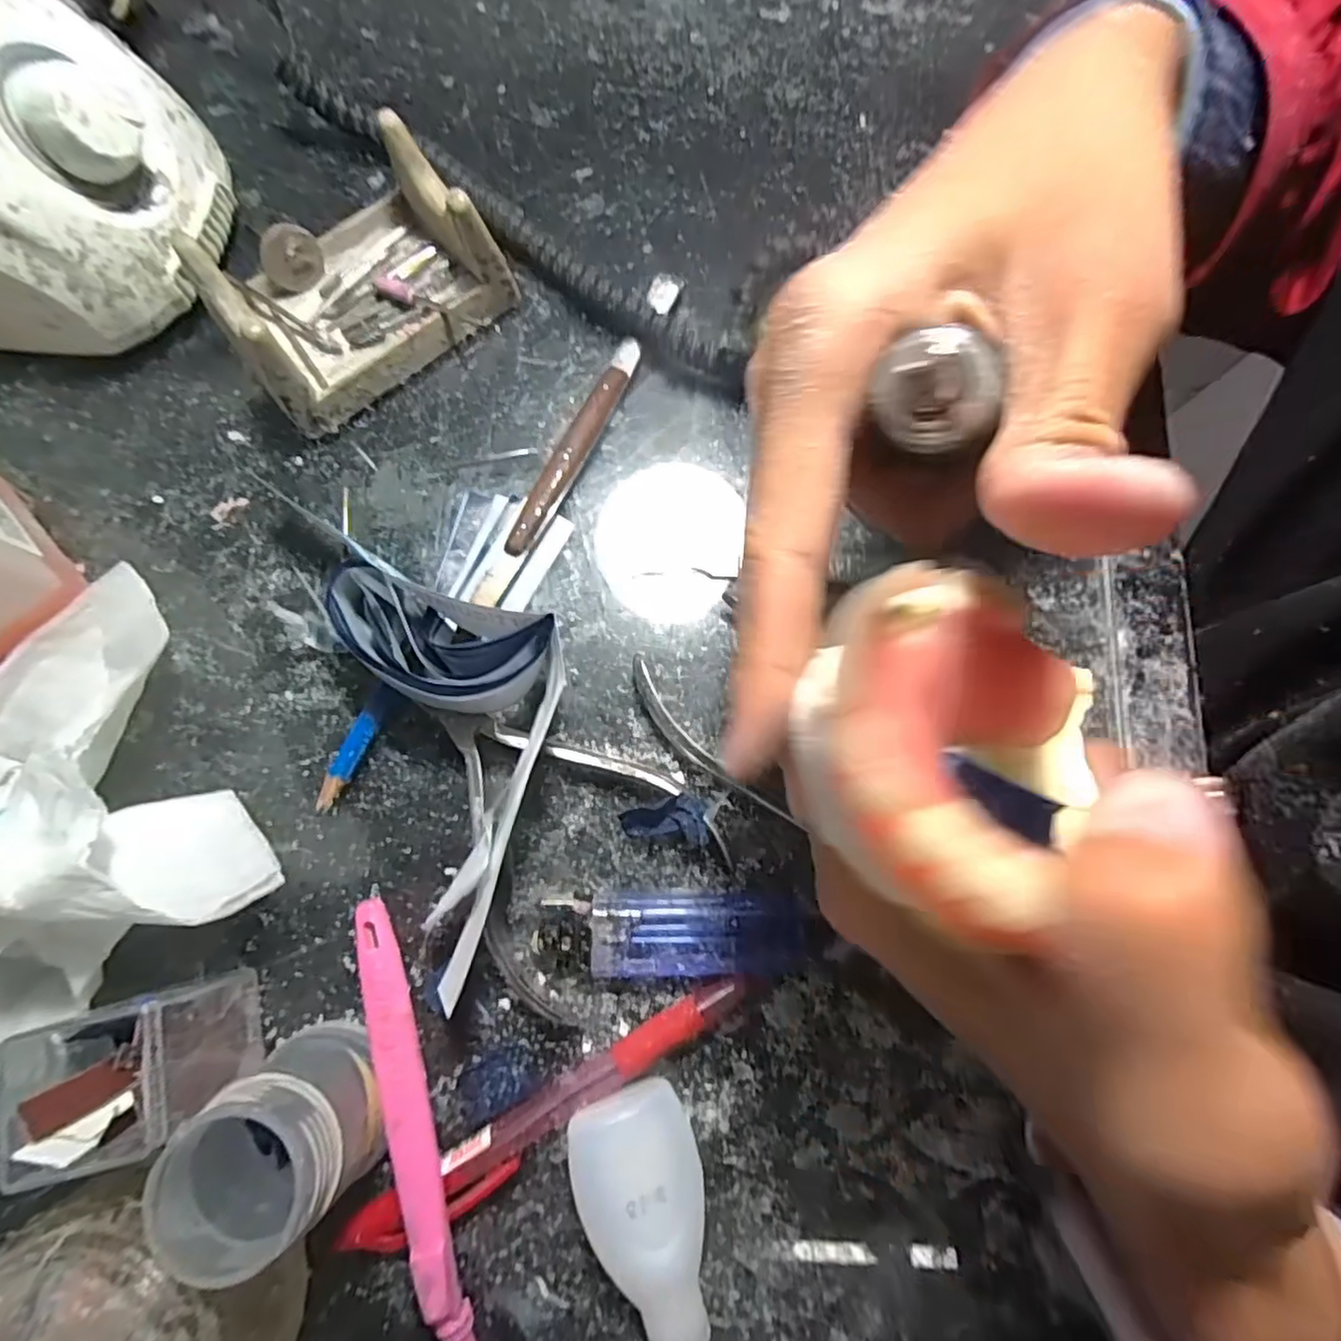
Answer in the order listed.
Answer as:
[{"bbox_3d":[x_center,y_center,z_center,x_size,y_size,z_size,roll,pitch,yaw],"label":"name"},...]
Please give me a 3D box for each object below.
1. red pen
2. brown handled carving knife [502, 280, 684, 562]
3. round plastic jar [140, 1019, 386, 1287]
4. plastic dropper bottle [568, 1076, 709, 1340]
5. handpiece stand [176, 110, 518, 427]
[{"bbox_3d":[-0.034,0.132,0.195,0.129,0.011,0.015,-30,80,-8],"label":"red pen"},{"bbox_3d":[-0.027,-0.099,0.247,0.010,0.010,0.131,25,78,4],"label":"brown handled carving knife"},{"bbox_3d":[-0.104,0.127,0.175,0.046,0.050,0.042,-36,81,-9],"label":"round plastic jar"},{"bbox_3d":[0.000,0.166,0.184,0.033,0.021,0.088,-21,79,-6],"label":"plastic dropper bottle"},{"bbox_3d":[-0.116,-0.144,0.237,0.093,0.043,0.061,-38,82,-9],"label":"handpiece stand"}]

